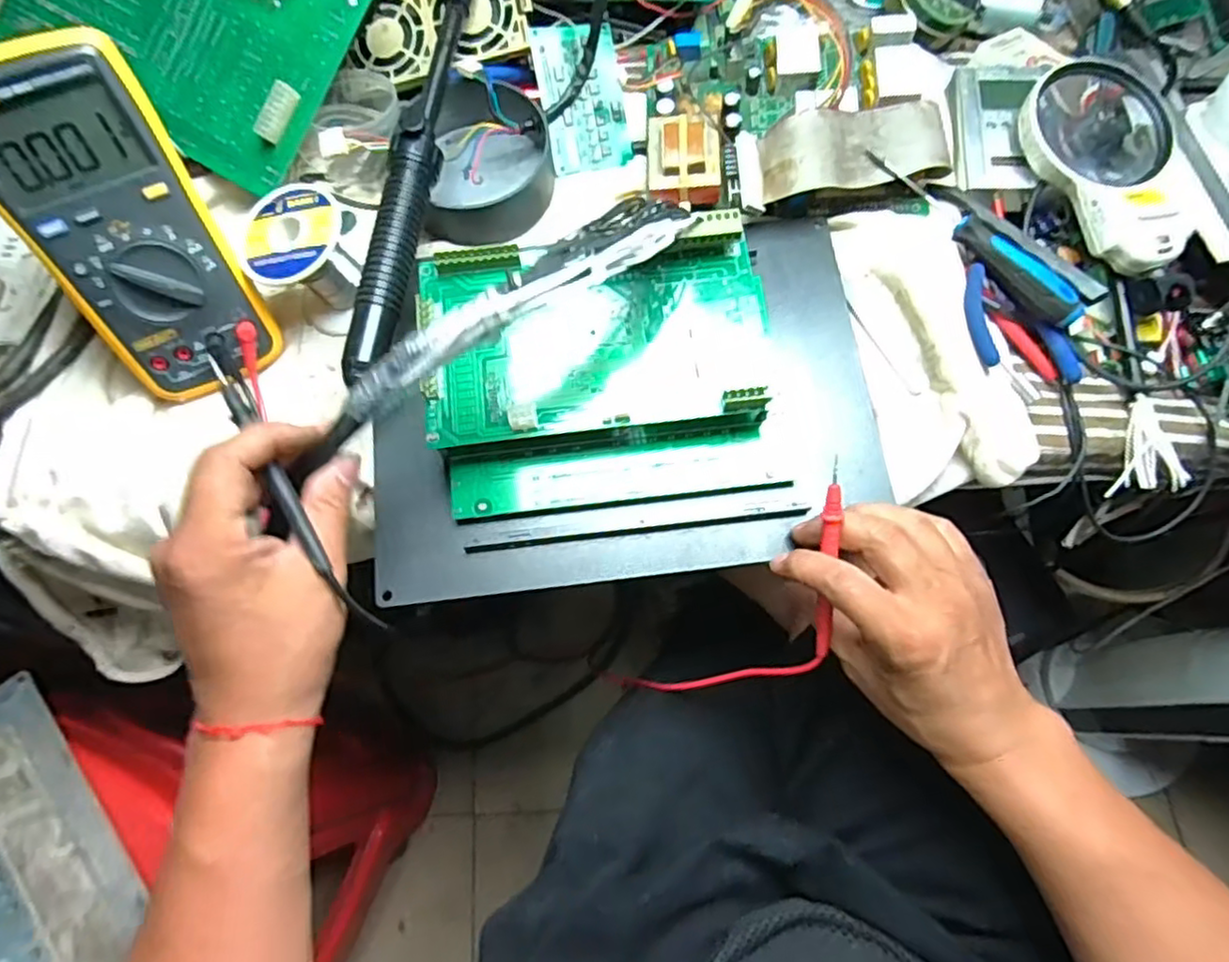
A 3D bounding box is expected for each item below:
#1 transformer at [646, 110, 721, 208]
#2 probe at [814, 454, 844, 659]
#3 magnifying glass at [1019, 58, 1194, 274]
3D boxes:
[{"bbox_3d":[0.046,-0.218,0.449,0.047,0.033,0.057,-4,71,-2],"label":"transformer"},{"bbox_3d":[0.116,0.044,0.362,0.009,0.006,0.119,-4,108,-2],"label":"probe"},{"bbox_3d":[0.321,-0.202,0.425,0.088,0.037,0.143,-21,72,-7],"label":"magnifying glass"}]

